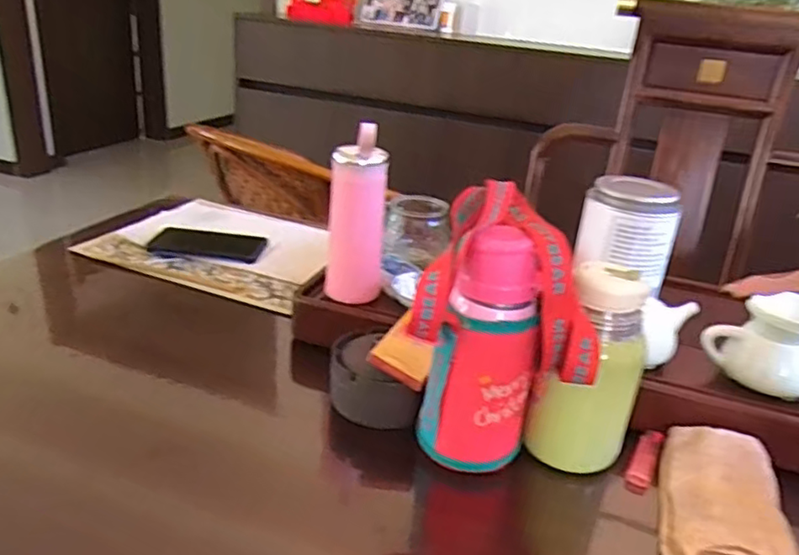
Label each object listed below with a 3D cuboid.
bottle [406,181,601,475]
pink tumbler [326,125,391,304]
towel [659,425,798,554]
[{"bbox_3d":[0.084,0.053,0.550,0.147,0.228,0.104,7,24,3],"label":"bottle"},{"bbox_3d":[-0.047,-0.068,0.697,0.064,0.192,0.058,4,25,-4],"label":"pink tumbler"},{"bbox_3d":[0.271,0.188,0.520,0.093,0.037,0.157,14,26,17],"label":"towel"}]

